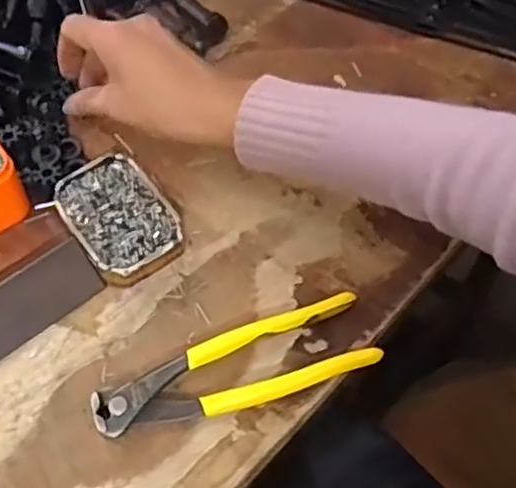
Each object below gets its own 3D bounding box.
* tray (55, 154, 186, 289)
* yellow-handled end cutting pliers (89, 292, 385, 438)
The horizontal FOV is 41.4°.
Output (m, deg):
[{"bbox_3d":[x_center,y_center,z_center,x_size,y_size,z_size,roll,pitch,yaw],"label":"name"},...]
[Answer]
[{"bbox_3d":[-0.092,-0.015,0.451,0.060,0.022,0.091,-31,64,-19],"label":"tray"},{"bbox_3d":[-0.013,0.074,0.402,0.165,0.016,0.046,-17,60,-12],"label":"yellow-handled end cutting pliers"}]

